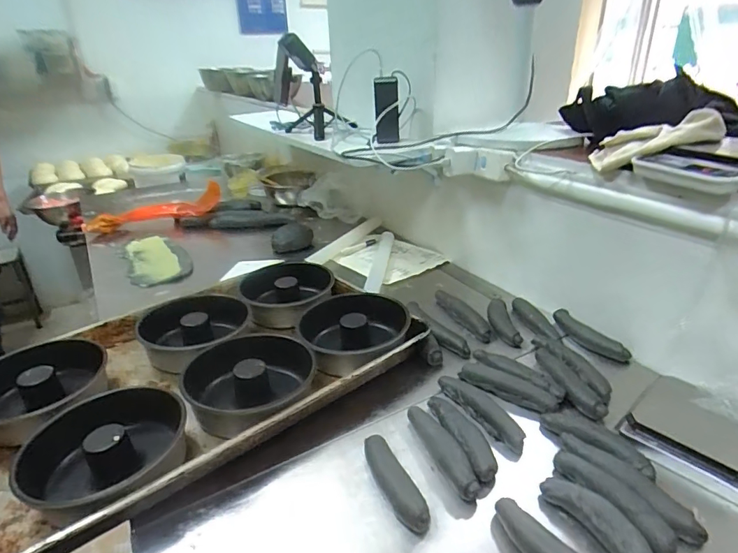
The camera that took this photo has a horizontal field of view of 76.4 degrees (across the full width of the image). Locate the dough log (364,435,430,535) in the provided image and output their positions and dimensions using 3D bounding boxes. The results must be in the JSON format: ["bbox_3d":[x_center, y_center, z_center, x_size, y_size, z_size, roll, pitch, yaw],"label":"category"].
[{"bbox_3d":[0.028,0.226,0.516,0.033,0.022,0.118,-13,29,-22],"label":"dough log"}]

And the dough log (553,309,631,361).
[{"bbox_3d":[0.356,0.095,0.759,0.026,0.030,0.128,-17,30,-29],"label":"dough log"}]

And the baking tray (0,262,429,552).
[{"bbox_3d":[-0.252,0.126,0.693,0.582,0.062,0.404,-21,32,-34],"label":"baking tray"}]

